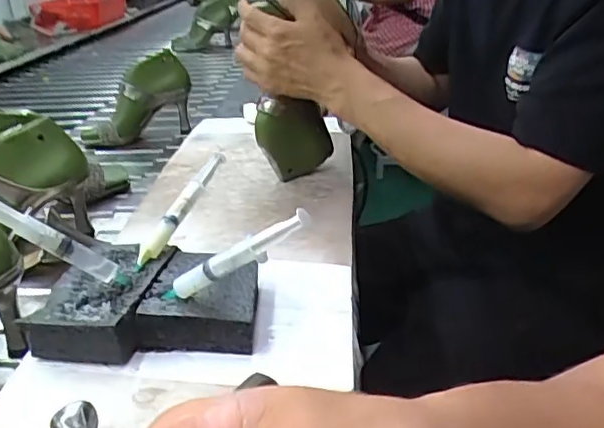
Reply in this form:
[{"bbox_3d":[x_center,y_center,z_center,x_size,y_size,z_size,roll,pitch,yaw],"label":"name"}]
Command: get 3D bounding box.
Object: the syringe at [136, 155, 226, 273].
[{"bbox_3d":[-0.110,-0.005,0.545,0.014,0.023,0.138,13,55,29],"label":"syringe"}]

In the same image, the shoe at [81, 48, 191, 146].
[{"bbox_3d":[-0.303,-0.199,1.098,0.194,0.173,0.081,-8,27,-10],"label":"shoe"}]

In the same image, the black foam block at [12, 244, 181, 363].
[{"bbox_3d":[-0.158,0.069,0.493,0.082,0.038,0.125,2,27,10],"label":"black foam block"}]

